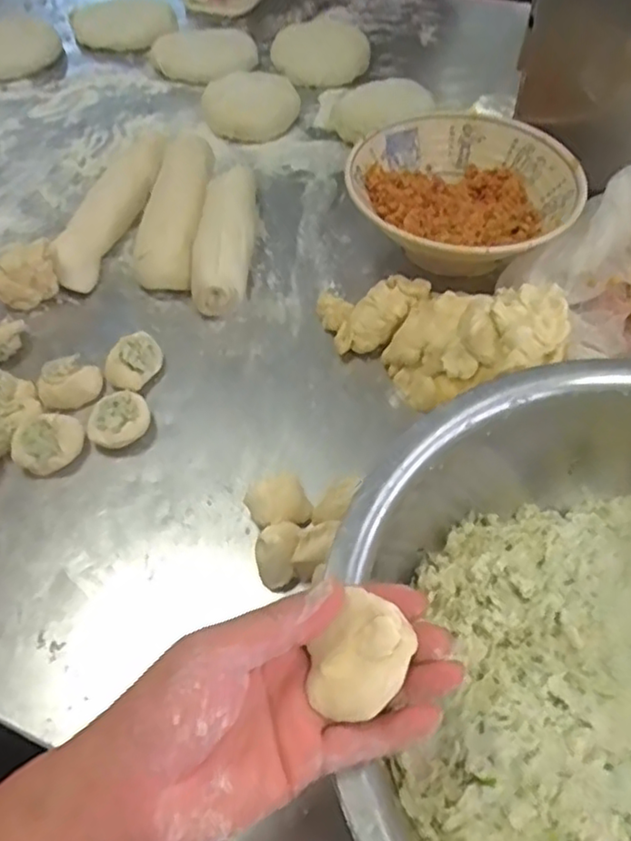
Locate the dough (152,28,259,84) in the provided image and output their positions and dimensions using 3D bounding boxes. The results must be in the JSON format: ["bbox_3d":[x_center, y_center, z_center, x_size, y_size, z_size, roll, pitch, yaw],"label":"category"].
[{"bbox_3d":[-0.152,-0.502,0.904,0.142,0.036,0.068,-5,55,-2],"label":"dough"}]

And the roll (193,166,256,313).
[{"bbox_3d":[-0.091,-0.194,0.675,0.057,0.058,0.191,-1,55,1],"label":"roll"}]

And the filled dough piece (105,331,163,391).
[{"bbox_3d":[-0.162,-0.051,0.590,0.052,0.033,0.035,-36,61,-21],"label":"filled dough piece"}]

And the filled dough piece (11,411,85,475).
[{"bbox_3d":[-0.218,0.018,0.539,0.054,0.033,0.040,-24,57,-14],"label":"filled dough piece"}]

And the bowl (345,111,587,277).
[{"bbox_3d":[0.141,-0.211,0.652,0.211,0.082,0.198,-1,55,1],"label":"bowl"}]

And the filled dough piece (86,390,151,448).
[{"bbox_3d":[-0.166,0.000,0.557,0.052,0.028,0.044,-24,57,-14],"label":"filled dough piece"}]

